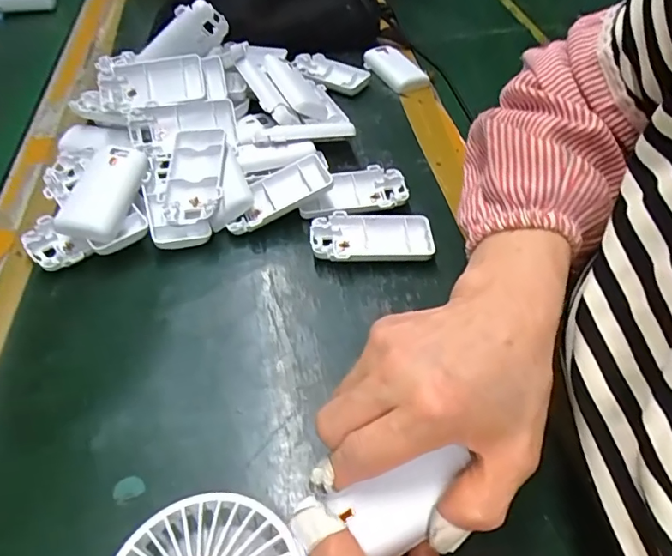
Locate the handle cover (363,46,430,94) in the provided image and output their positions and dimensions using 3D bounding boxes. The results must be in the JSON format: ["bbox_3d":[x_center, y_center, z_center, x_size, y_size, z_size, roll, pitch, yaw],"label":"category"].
[{"bbox_3d":[0.068,-0.242,0.588,0.048,0.013,0.090,-23,52,-18],"label":"handle cover"}]

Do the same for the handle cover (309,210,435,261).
[{"bbox_3d":[0.028,-0.030,0.399,0.094,0.017,0.047,0,48,-1],"label":"handle cover"}]

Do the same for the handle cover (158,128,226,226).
[{"bbox_3d":[-0.118,-0.085,0.414,0.053,0.029,0.085,-6,48,-7],"label":"handle cover"}]

